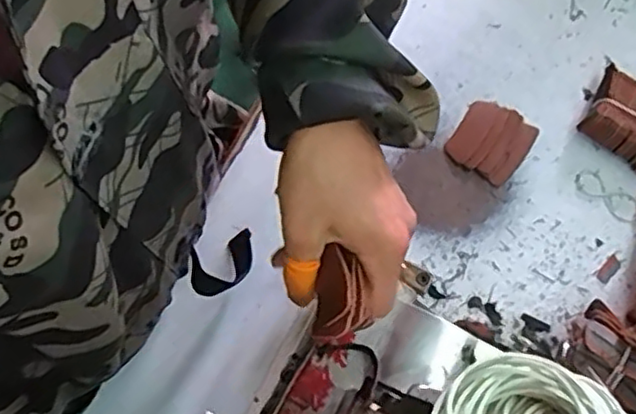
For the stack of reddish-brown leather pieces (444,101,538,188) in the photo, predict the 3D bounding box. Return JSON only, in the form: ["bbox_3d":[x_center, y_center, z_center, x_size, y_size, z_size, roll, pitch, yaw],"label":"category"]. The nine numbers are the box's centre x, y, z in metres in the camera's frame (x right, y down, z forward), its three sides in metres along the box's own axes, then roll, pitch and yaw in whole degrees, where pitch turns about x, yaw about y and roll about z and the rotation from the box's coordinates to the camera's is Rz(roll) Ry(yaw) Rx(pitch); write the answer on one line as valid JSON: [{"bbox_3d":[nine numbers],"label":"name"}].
[{"bbox_3d":[0.163,-0.062,0.620,0.068,0.009,0.071,31,73,10],"label":"stack of reddish-brown leather pieces"}]

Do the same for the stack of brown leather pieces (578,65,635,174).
[{"bbox_3d":[0.292,-0.083,0.618,0.075,0.027,0.074,31,73,10],"label":"stack of brown leather pieces"}]

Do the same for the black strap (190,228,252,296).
[{"bbox_3d":[-0.074,0.045,0.546,0.036,0.032,0.071,34,31,12],"label":"black strap"}]

